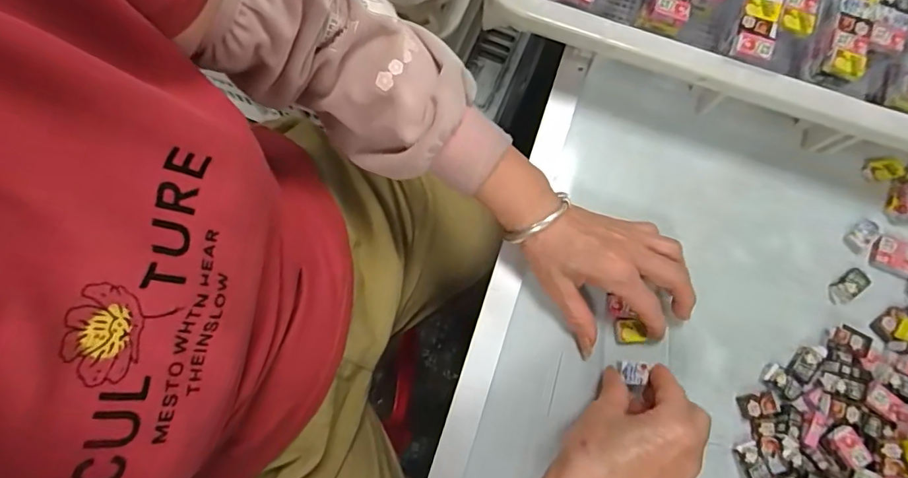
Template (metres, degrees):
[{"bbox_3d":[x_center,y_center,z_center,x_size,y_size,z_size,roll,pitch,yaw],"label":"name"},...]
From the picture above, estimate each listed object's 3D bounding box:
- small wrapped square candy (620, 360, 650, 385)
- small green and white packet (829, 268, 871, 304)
[{"bbox_3d":[0.133,0.099,0.358,0.020,0.004,0.016,6,75,3],"label":"small wrapped square candy"},{"bbox_3d":[0.316,0.038,0.389,0.035,0.004,0.018,-34,81,-7],"label":"small green and white packet"}]

